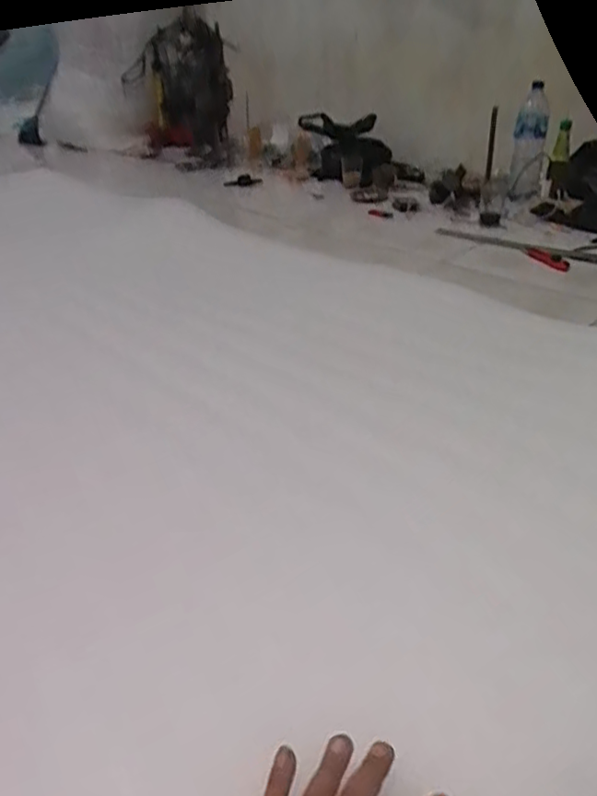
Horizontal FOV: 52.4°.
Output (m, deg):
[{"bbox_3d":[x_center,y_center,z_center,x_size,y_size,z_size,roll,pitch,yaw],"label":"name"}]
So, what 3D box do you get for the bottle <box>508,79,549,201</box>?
[{"bbox_3d":[0.631,-0.688,1.676,0.095,0.287,0.088,9,34,19],"label":"bottle"}]

